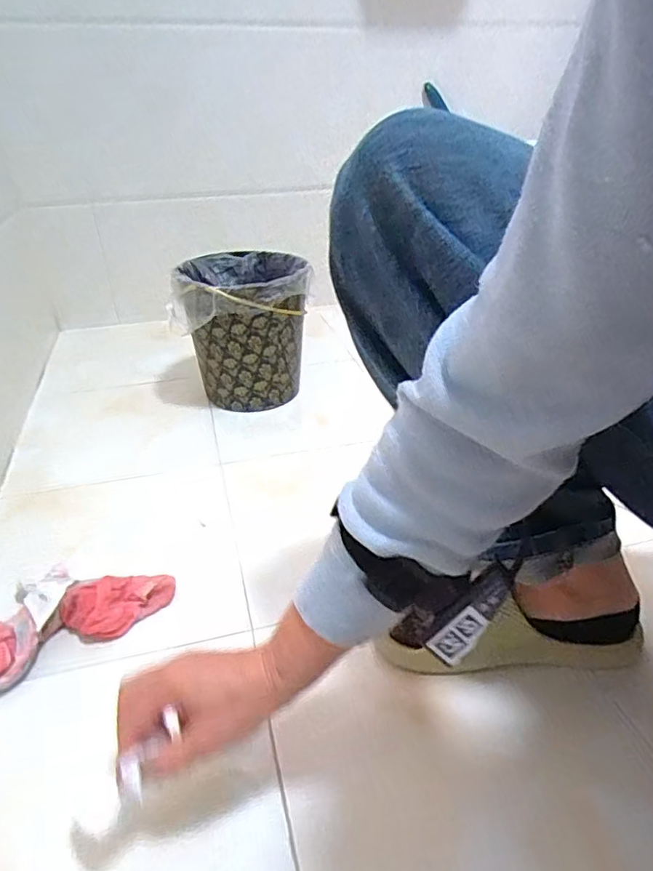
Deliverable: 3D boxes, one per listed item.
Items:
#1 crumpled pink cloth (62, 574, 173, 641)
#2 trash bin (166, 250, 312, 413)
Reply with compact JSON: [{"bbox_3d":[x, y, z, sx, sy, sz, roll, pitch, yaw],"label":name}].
[{"bbox_3d":[-0.210,0.171,0.556,0.107,0.042,0.050,-12,34,-18],"label":"crumpled pink cloth"},{"bbox_3d":[-0.134,-0.169,0.918,0.196,0.220,0.184,0,32,1],"label":"trash bin"}]

